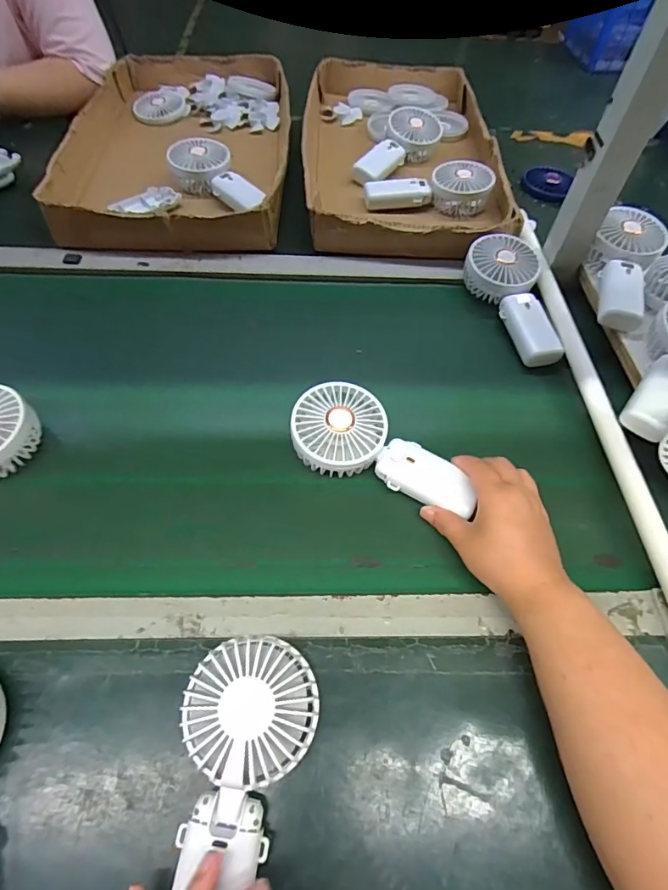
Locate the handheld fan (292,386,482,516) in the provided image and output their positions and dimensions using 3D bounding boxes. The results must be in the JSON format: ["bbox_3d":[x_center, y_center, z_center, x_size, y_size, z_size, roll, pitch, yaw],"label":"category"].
[{"bbox_3d":[0.043,0.008,0.439,0.172,0.034,0.084,28,62,7],"label":"handheld fan"}]

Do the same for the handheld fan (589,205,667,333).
[{"bbox_3d":[0.337,-0.206,0.555,0.077,0.055,0.167,23,58,14],"label":"handheld fan"}]

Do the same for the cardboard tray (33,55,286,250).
[{"bbox_3d":[-0.237,-0.478,0.748,0.318,0.069,0.537,-2,56,-3],"label":"cardboard tray"}]

